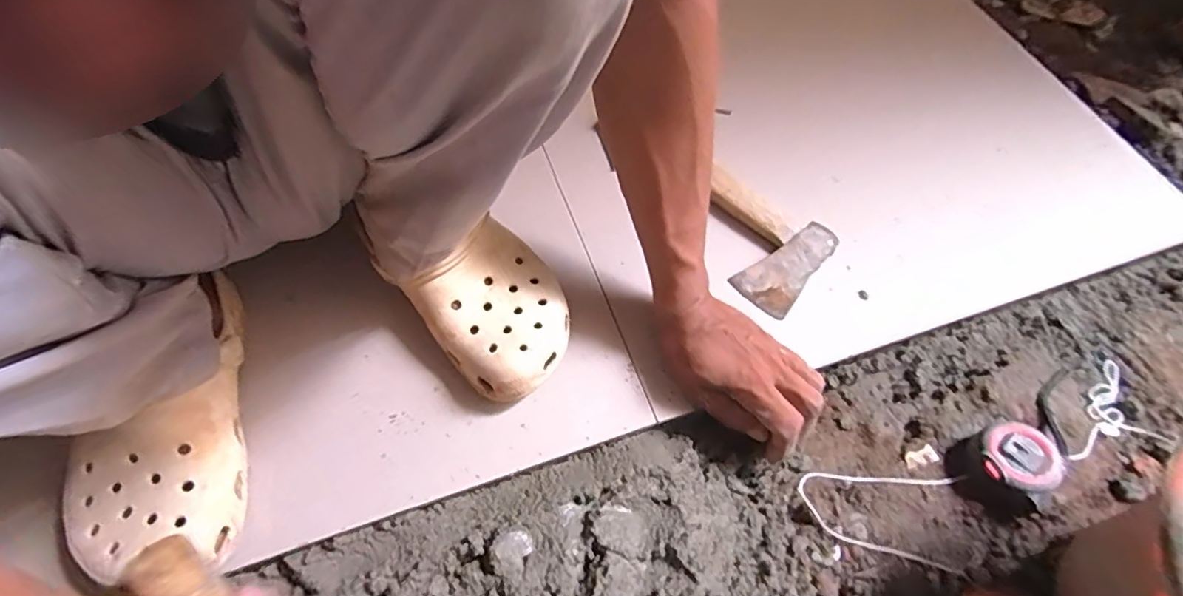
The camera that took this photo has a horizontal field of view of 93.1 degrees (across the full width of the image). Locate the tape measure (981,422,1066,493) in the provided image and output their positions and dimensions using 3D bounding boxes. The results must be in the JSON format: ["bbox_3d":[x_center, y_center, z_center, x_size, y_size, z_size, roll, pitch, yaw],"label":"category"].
[{"bbox_3d":[0.345,0.130,0.456,0.056,0.028,0.054,1,61,-1],"label":"tape measure"}]

